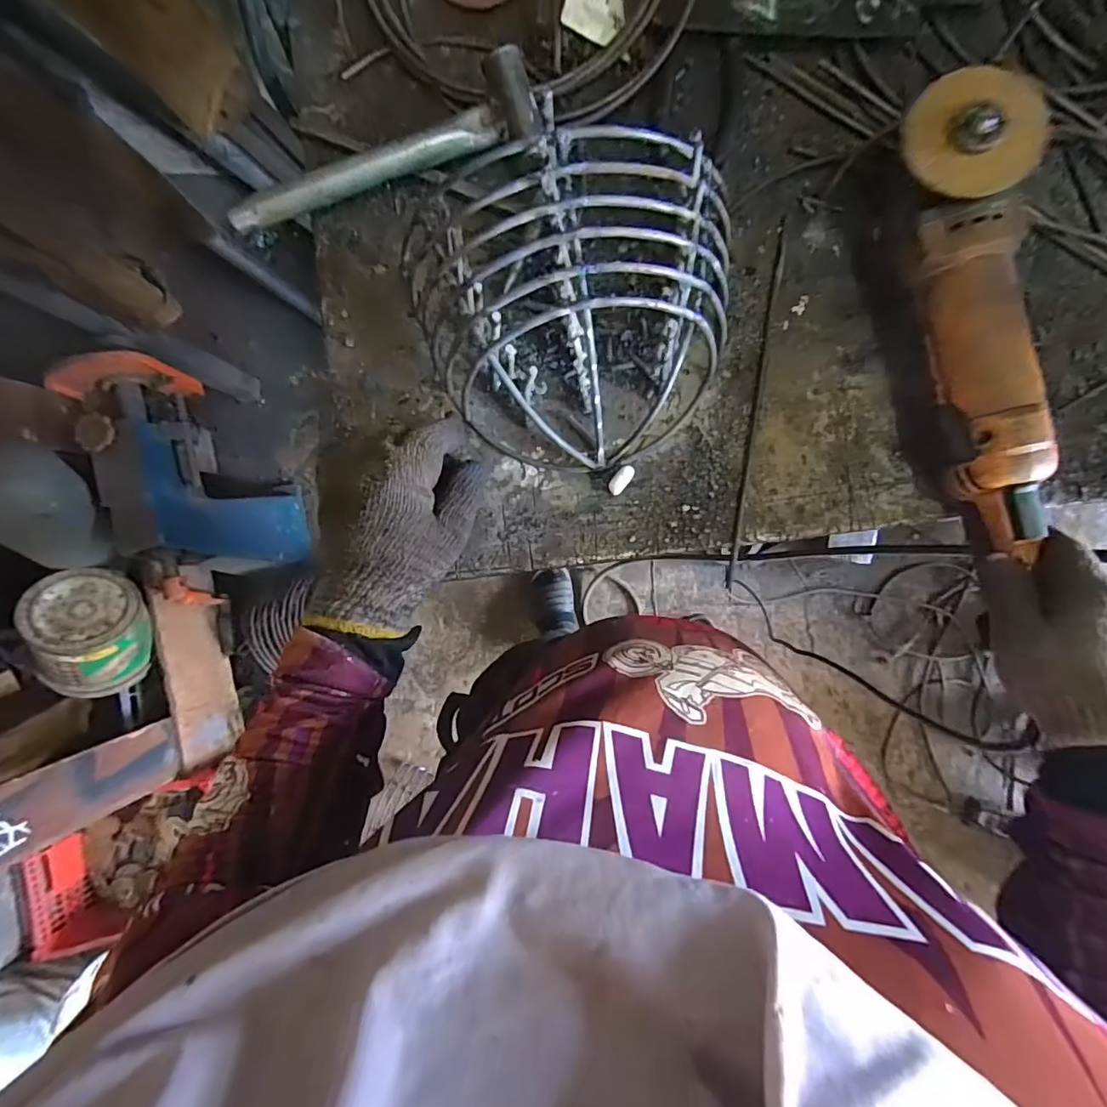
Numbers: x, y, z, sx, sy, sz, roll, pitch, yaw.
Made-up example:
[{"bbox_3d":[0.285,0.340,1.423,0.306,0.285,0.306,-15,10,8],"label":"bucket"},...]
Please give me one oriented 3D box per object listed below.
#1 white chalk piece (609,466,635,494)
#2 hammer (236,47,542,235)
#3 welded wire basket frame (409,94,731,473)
[{"bbox_3d":[0.052,-0.057,0.411,0.012,0.008,0.025,40,94,3],"label":"white chalk piece"},{"bbox_3d":[-0.130,-0.306,0.409,0.237,0.041,0.053,-15,90,5],"label":"hammer"},{"bbox_3d":[0.018,-0.158,0.364,0.221,0.111,0.192,-5,91,5],"label":"welded wire basket frame"}]

